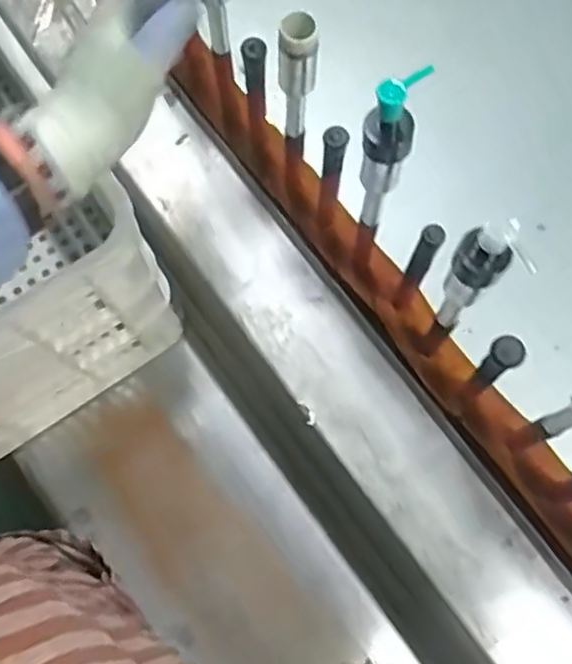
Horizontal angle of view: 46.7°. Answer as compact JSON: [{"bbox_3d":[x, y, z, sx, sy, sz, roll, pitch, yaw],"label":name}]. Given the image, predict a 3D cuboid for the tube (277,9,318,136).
[{"bbox_3d":[0.007,-0.180,0.481,0.025,0.124,0.024,-1,74,-2],"label":"tube"}]

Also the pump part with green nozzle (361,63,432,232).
[{"bbox_3d":[0.062,-0.113,0.443,0.030,0.164,0.027,15,74,3],"label":"pump part with green nozzle"}]

